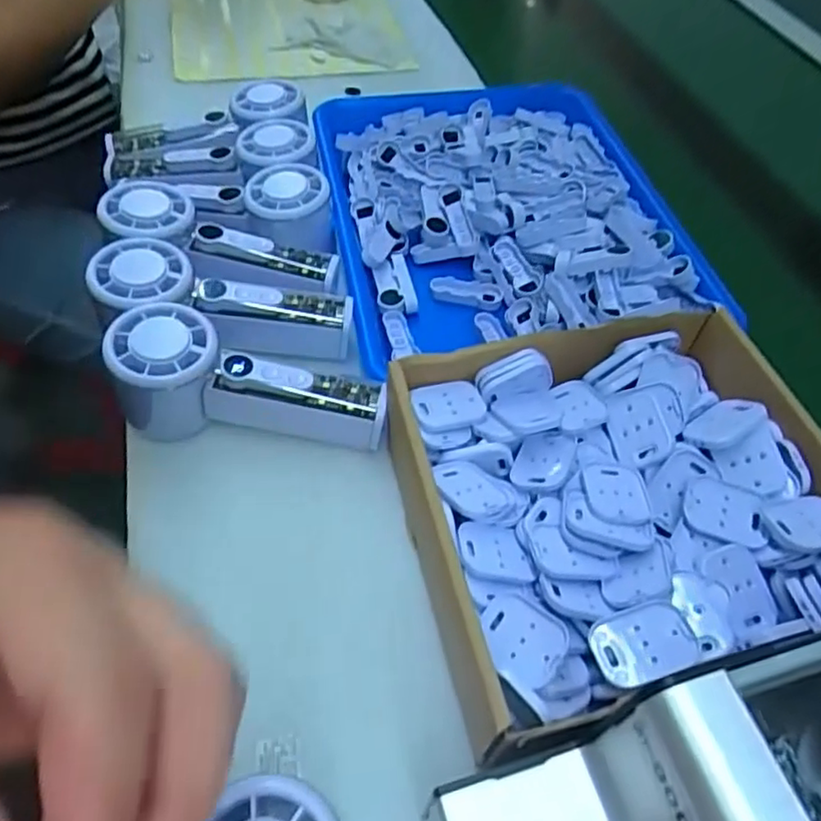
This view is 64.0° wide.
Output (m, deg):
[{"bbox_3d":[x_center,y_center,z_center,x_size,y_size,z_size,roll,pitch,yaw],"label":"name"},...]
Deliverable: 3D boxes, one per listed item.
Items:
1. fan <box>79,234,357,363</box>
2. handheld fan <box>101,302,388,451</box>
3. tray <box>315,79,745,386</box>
[{"bbox_3d":[-0.113,-0.064,0.397,0.156,0.042,0.055,16,50,-15],"label":"fan"},{"bbox_3d":[-0.091,-0.016,0.368,0.153,0.061,0.057,5,52,1],"label":"handheld fan"},{"bbox_3d":[0.069,-0.163,0.510,0.258,0.050,0.315,-8,53,-9],"label":"tray"}]

